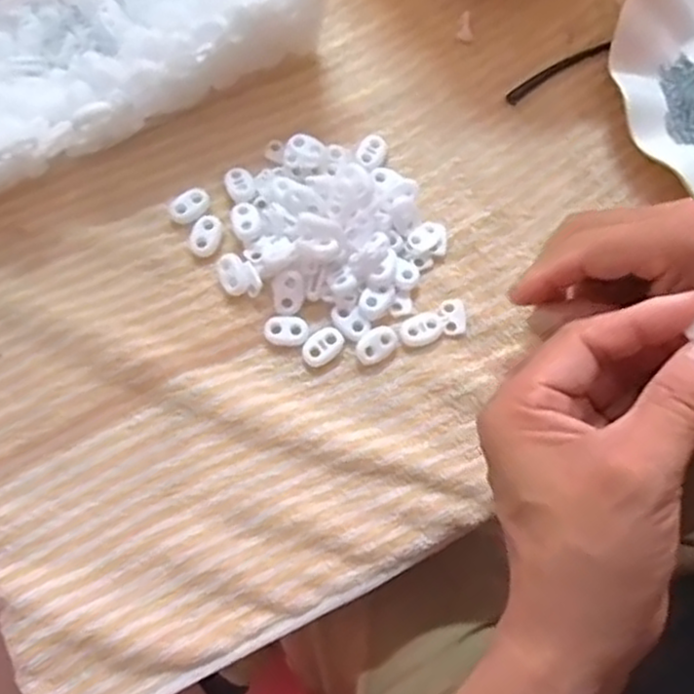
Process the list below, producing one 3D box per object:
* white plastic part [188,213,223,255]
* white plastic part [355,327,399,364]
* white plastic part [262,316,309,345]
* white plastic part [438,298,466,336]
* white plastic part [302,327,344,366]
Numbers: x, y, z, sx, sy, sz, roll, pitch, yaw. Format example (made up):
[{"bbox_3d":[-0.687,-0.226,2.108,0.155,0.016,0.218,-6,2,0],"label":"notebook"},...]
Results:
[{"bbox_3d":[-0.074,-0.058,0.385,0.015,0.006,0.022,20,75,5],"label":"white plastic part"},{"bbox_3d":[0.015,-0.001,0.368,0.022,0.004,0.015,-38,94,-9],"label":"white plastic part"},{"bbox_3d":[-0.031,-0.008,0.371,0.022,0.006,0.014,4,74,1],"label":"white plastic part"},{"bbox_3d":[0.054,-0.015,0.375,0.013,0.004,0.020,-9,74,-3],"label":"white plastic part"},{"bbox_3d":[-0.012,0.000,0.369,0.022,0.007,0.015,-41,78,-11],"label":"white plastic part"}]

